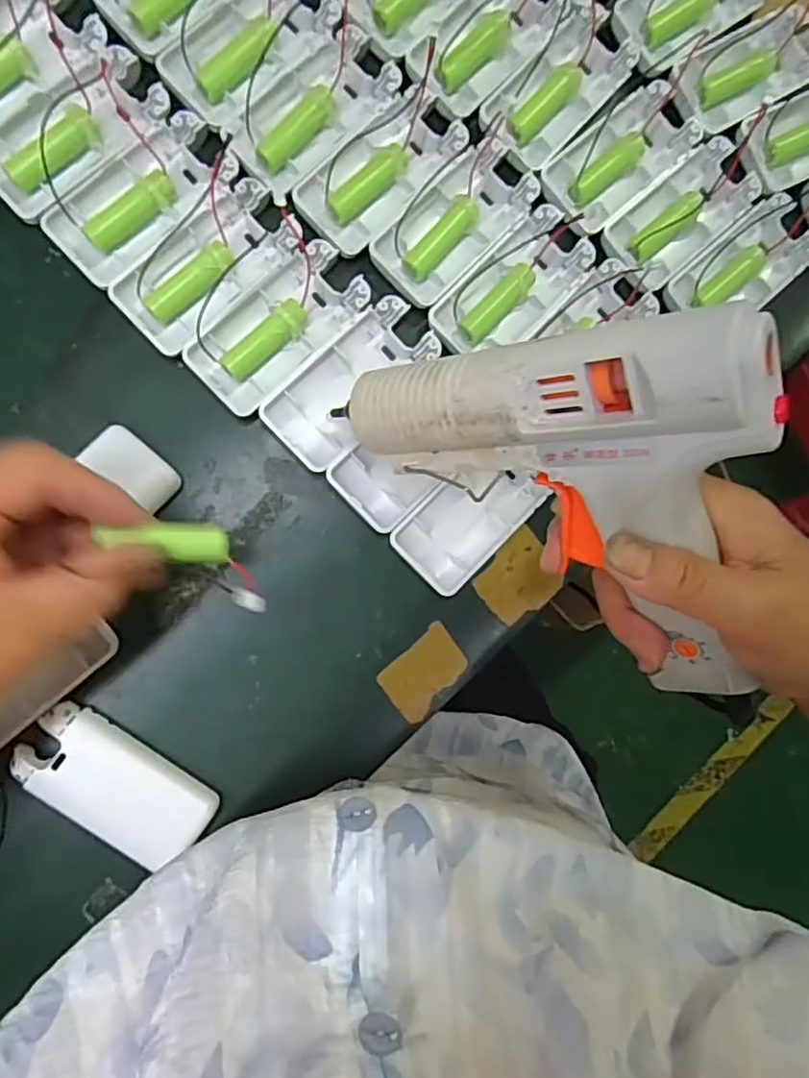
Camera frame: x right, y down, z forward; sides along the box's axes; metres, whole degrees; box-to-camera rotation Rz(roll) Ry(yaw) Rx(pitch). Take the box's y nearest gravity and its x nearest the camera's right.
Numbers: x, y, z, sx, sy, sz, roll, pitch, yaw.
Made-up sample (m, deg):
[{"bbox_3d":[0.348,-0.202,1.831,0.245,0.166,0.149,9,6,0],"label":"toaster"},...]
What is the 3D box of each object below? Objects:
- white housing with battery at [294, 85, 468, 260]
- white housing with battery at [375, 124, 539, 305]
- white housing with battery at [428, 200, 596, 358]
[{"bbox_3d":[-0.013,-0.191,0.340,0.044,0.015,0.093,44,86,-4],"label":"white housing with battery"},{"bbox_3d":[0.027,-0.167,0.345,0.044,0.015,0.095,45,86,-3],"label":"white housing with battery"},{"bbox_3d":[0.058,-0.132,0.348,0.091,0.017,0.043,-44,93,-5],"label":"white housing with battery"}]

